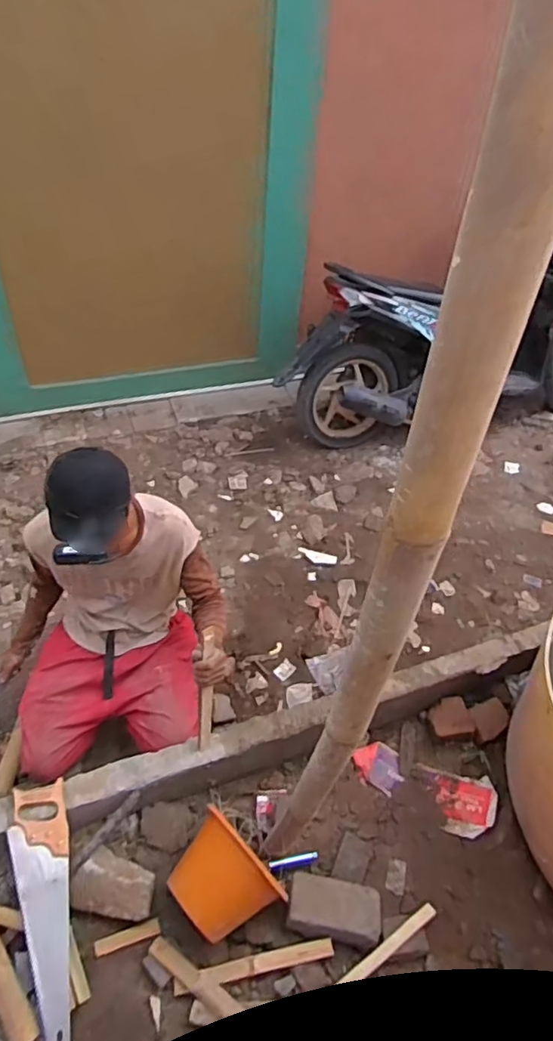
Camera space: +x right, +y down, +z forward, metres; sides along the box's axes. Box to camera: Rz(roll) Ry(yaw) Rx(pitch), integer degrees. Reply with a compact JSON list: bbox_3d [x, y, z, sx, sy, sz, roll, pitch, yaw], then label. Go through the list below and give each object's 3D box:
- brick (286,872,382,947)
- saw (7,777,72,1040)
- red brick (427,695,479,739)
[{"bbox_3d":[0.129,0.843,1.300,0.205,0.072,0.112,9,45,3],"label":"brick"},{"bbox_3d":[-0.470,0.786,1.213,0.109,0.030,0.460,-6,60,-21],"label":"saw"},{"bbox_3d":[0.491,0.560,1.685,0.122,0.035,0.109,0,45,-6],"label":"red brick"}]

